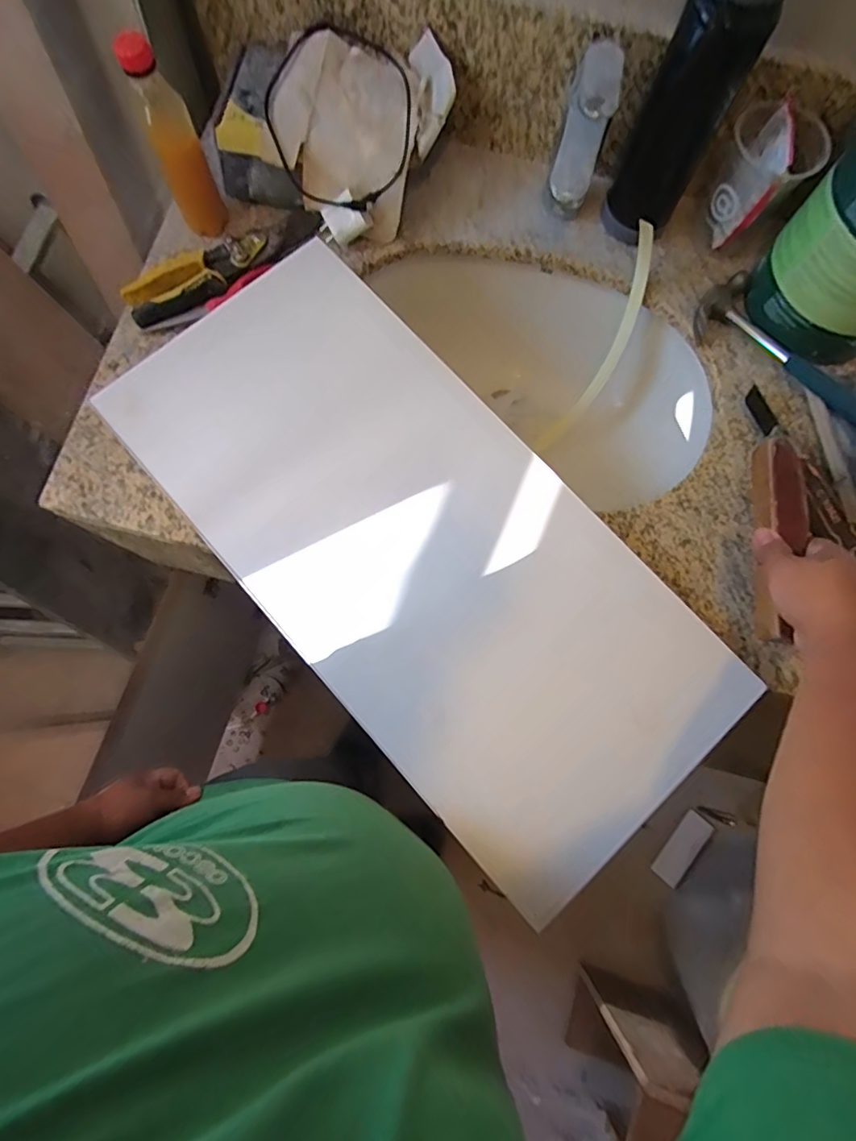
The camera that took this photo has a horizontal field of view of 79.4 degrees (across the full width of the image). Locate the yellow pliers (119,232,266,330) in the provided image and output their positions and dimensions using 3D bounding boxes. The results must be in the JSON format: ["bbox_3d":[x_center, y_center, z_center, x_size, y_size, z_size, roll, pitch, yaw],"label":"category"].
[{"bbox_3d":[-0.262,-0.338,0.583,0.167,0.021,0.058,-33,80,-8],"label":"yellow pliers"}]

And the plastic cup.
[{"bbox_3d":[0.361,-0.428,0.576,0.088,0.132,0.084,0,77,-2],"label":"plastic cup"}]

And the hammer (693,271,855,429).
[{"bbox_3d":[0.417,-0.245,0.583,0.239,0.038,0.082,40,79,7],"label":"hammer"}]

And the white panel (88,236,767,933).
[{"bbox_3d":[-0.013,-0.028,0.506,0.296,0.019,0.637,-41,82,-8],"label":"white panel"}]

